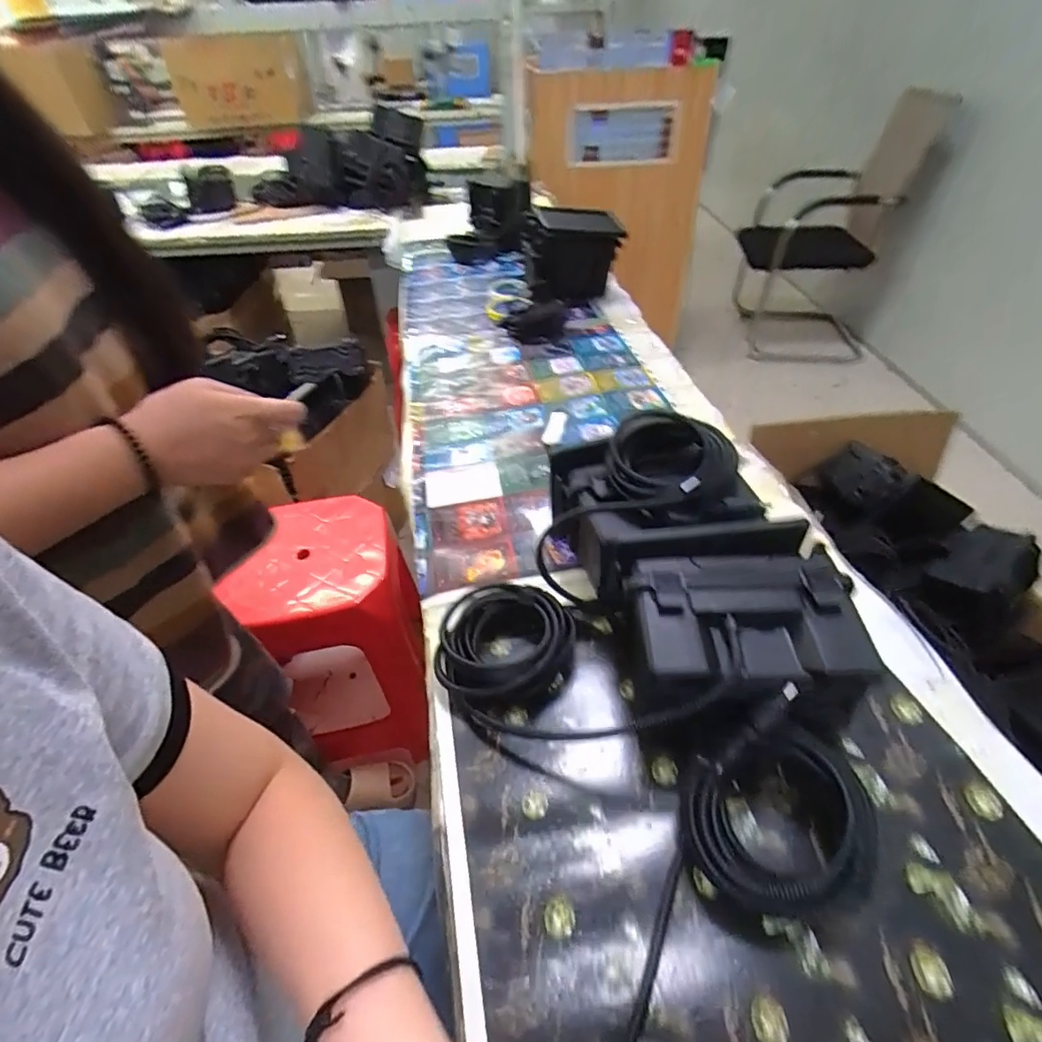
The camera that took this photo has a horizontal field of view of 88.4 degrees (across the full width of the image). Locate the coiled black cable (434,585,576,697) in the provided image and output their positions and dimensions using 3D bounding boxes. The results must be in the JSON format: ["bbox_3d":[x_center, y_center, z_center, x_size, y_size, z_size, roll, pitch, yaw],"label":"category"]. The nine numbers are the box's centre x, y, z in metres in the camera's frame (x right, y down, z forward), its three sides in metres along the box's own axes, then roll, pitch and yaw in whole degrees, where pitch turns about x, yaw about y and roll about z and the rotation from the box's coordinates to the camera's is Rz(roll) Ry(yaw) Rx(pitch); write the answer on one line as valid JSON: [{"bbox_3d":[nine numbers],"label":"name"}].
[{"bbox_3d":[-0.014,0.109,0.489,0.121,0.041,0.109,0,43,3],"label":"coiled black cable"}]

